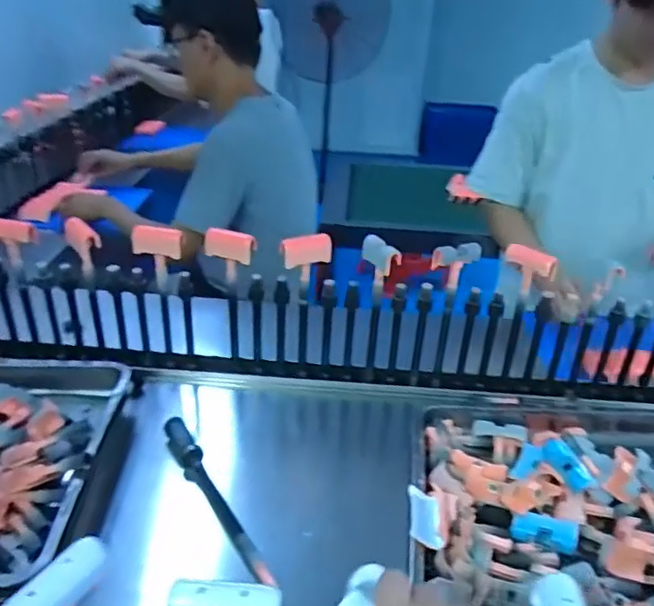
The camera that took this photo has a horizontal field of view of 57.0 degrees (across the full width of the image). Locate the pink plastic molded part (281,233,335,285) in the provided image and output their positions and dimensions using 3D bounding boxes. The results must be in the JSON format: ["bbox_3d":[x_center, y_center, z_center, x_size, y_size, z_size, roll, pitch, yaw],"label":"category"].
[{"bbox_3d":[-0.032,-0.070,0.940,0.079,0.086,0.023,-3,32,-7],"label":"pink plastic molded part"}]

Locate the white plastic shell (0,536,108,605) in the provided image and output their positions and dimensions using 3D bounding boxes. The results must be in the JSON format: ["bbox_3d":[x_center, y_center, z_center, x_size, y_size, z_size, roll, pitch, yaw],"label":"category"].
[{"bbox_3d":[-0.184,0.192,0.407,0.024,0.032,0.086,17,35,23],"label":"white plastic shell"}]

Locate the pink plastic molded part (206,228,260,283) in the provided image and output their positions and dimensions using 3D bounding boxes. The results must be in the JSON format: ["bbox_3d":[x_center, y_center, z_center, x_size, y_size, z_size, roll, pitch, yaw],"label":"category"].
[{"bbox_3d":[-0.151,-0.070,0.947,0.084,0.089,0.024,13,33,17],"label":"pink plastic molded part"}]

